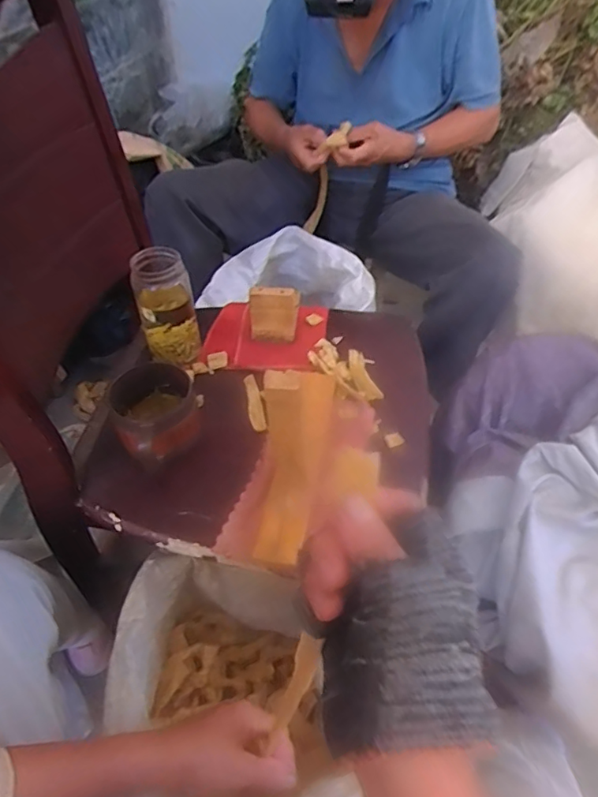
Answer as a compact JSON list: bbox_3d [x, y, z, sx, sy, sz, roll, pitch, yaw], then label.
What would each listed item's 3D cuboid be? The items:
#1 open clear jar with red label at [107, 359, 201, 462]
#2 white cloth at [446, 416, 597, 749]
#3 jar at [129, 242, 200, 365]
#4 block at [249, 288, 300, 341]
[{"bbox_3d":[-0.166,0.014,0.626,0.091,0.066,0.089,1,46,-1],"label":"open clear jar with red label"},{"bbox_3d":[0.370,0.195,0.665,0.305,0.146,0.275,-20,49,-20],"label":"white cloth"},{"bbox_3d":[-0.173,-0.123,0.699,0.068,0.140,0.073,1,46,-1],"label":"jar"},{"bbox_3d":[-0.034,-0.117,0.743,0.066,0.080,0.020,-1,46,-3],"label":"block"}]

